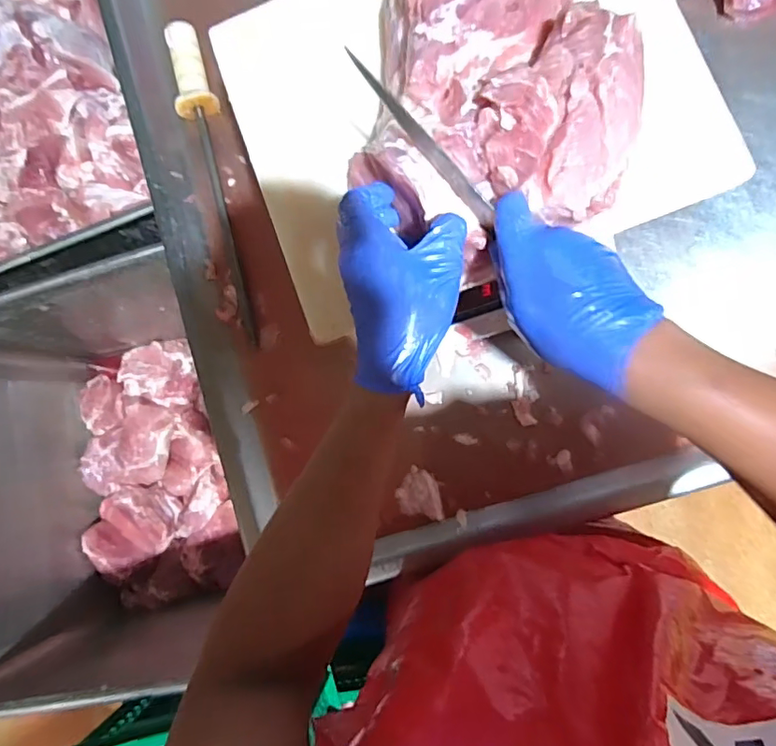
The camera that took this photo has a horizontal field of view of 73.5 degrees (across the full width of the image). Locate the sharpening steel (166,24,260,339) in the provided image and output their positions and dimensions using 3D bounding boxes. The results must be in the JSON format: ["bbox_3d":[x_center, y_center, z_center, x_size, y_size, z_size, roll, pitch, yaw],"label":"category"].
[{"bbox_3d":[-0.209,-0.229,0.625,0.057,0.040,0.396,-16,84,5],"label":"sharpening steel"}]

